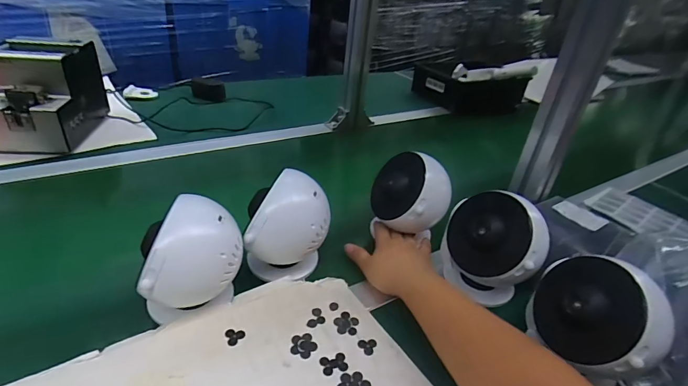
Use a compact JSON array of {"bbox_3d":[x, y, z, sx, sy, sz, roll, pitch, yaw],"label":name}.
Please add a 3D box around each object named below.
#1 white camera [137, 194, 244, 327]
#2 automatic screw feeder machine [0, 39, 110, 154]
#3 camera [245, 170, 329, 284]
[{"bbox_3d":[-0.142,0.072,0.378,0.082,0.117,0.076,0,32,-13],"label":"white camera"},{"bbox_3d":[-0.516,-0.169,0.672,0.125,0.147,0.180,1,31,-11],"label":"automatic screw feeder machine"},{"bbox_3d":[-0.062,0.042,0.445,0.084,0.114,0.079,5,31,-4],"label":"camera"}]

